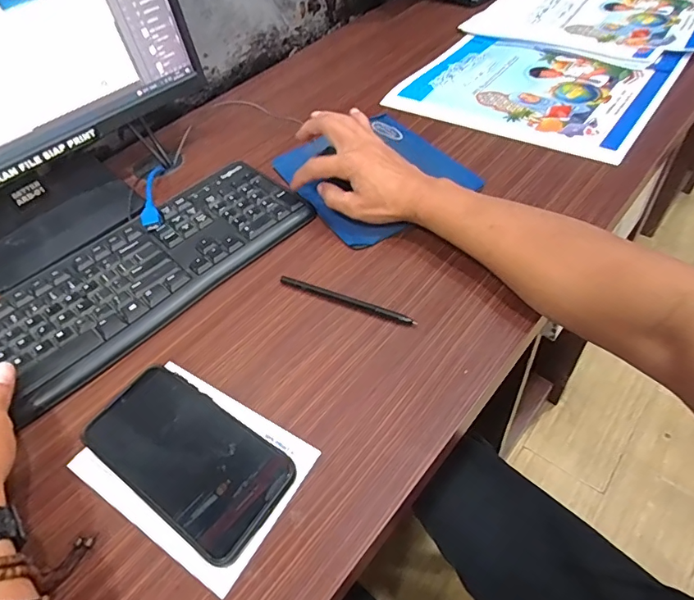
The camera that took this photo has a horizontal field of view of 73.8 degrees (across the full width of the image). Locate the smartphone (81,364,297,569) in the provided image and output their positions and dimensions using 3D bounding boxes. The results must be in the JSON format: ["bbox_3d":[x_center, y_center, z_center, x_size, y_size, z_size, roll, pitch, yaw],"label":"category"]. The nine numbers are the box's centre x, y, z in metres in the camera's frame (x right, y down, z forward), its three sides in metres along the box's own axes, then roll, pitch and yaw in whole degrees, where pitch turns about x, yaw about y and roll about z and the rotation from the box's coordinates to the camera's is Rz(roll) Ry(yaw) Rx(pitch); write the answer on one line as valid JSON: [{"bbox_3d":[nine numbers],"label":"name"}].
[{"bbox_3d":[-0.118,0.112,0.341,0.159,0.016,0.080,27,58,25],"label":"smartphone"}]

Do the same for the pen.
[{"bbox_3d":[-0.002,-0.001,0.425,0.138,0.007,0.006,19,55,20],"label":"pen"}]

